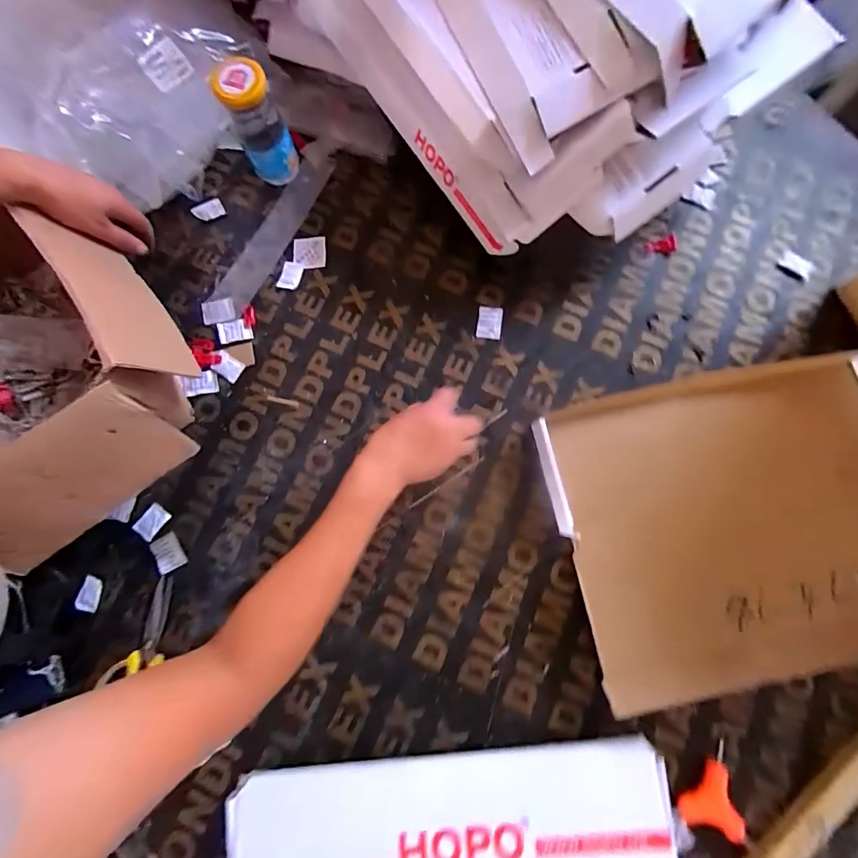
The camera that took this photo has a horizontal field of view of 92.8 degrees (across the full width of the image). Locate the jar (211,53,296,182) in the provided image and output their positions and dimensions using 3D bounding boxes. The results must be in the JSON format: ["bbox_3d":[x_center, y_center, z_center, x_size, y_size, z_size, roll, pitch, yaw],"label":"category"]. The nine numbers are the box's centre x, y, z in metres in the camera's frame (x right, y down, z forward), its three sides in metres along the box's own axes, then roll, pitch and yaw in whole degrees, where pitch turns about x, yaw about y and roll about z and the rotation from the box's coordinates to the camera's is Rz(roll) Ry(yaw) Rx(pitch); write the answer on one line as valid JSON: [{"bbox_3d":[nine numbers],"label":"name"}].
[{"bbox_3d":[-0.209,-0.371,0.501,0.059,0.129,0.059,0,79,1],"label":"jar"}]

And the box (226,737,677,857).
[{"bbox_3d":[0.030,0.406,0.389,0.408,0.058,0.168,-5,79,0],"label":"box"}]

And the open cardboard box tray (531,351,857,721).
[{"bbox_3d":[0.351,0.097,0.453,0.408,0.036,0.318,-12,79,-1],"label":"open cardboard box tray"}]

